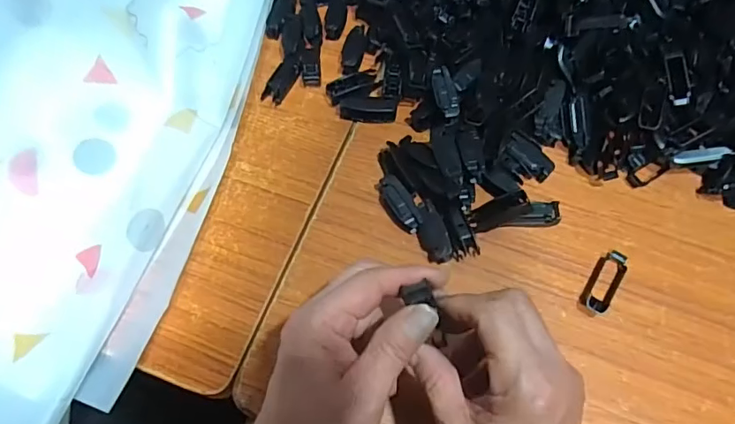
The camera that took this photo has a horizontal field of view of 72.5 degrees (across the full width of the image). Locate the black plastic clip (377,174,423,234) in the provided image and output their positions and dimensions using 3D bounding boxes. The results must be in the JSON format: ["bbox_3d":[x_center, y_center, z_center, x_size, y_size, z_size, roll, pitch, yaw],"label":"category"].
[{"bbox_3d":[0.026,-0.006,0.398,0.020,0.015,0.048,-29,70,-14],"label":"black plastic clip"}]

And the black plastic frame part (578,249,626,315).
[{"bbox_3d":[0.182,0.054,0.383,0.021,0.009,0.057,32,69,12],"label":"black plastic frame part"}]

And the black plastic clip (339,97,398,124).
[{"bbox_3d":[0.001,-0.091,0.439,0.049,0.013,0.023,2,66,-1],"label":"black plastic clip"}]

